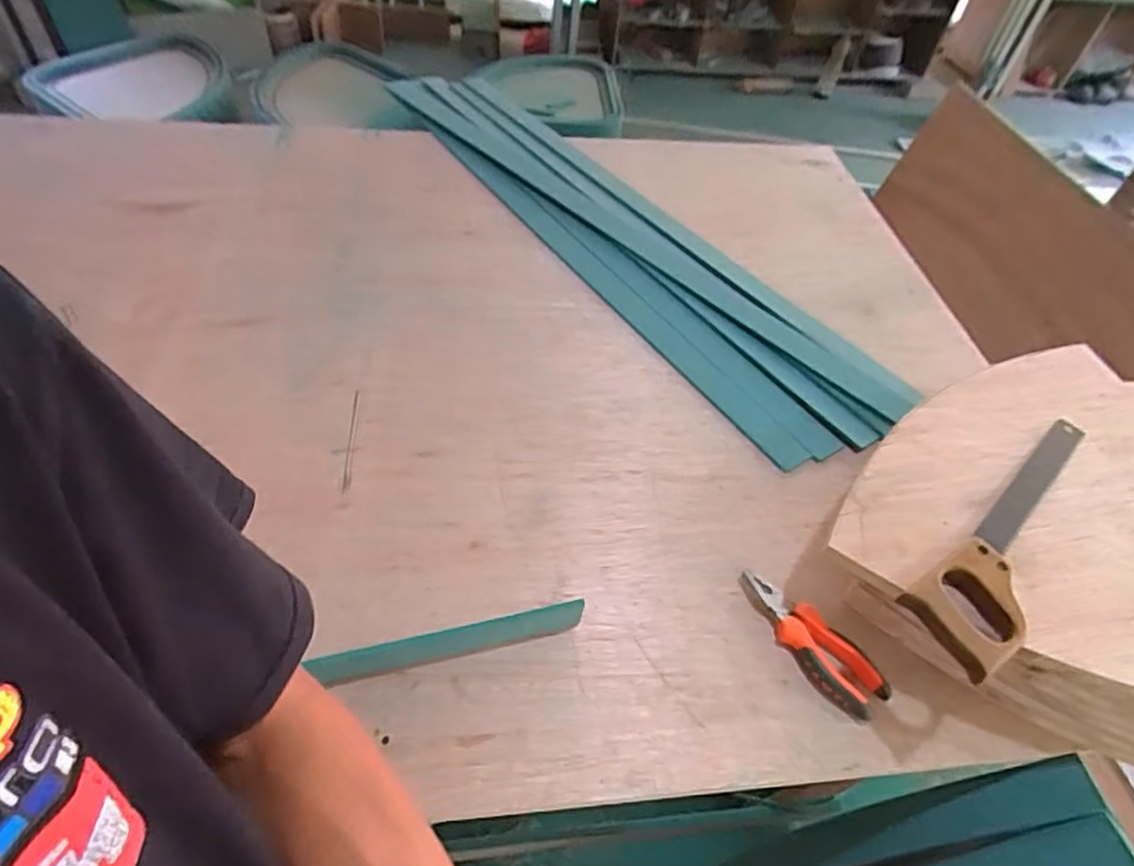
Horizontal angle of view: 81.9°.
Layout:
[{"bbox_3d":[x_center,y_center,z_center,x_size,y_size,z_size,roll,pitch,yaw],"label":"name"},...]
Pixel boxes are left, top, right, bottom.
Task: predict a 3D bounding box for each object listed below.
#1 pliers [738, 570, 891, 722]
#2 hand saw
[{"bbox_3d":[0.252,0.211,0.681,0.058,0.025,0.174,-26,58,-26],"label":"pliers"},{"bbox_3d":[0.444,0.096,0.626,0.368,0.018,0.086,-31,60,-28],"label":"hand saw"}]

